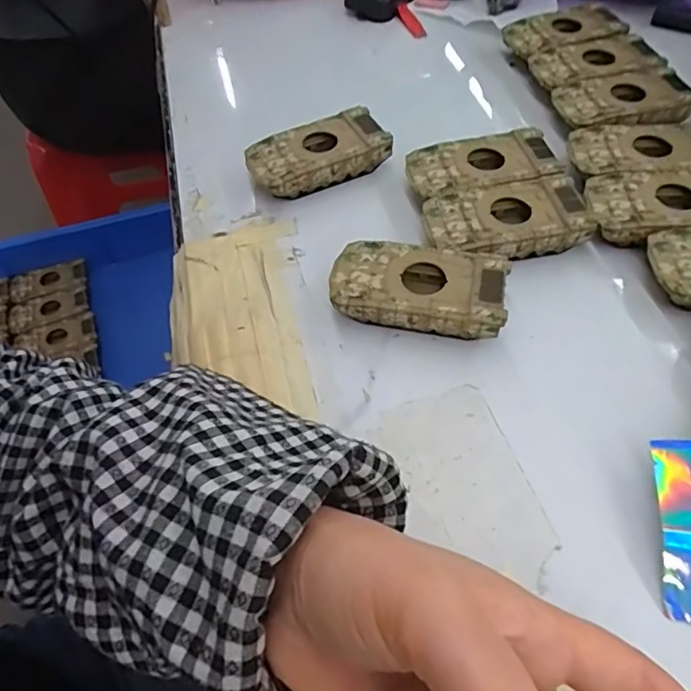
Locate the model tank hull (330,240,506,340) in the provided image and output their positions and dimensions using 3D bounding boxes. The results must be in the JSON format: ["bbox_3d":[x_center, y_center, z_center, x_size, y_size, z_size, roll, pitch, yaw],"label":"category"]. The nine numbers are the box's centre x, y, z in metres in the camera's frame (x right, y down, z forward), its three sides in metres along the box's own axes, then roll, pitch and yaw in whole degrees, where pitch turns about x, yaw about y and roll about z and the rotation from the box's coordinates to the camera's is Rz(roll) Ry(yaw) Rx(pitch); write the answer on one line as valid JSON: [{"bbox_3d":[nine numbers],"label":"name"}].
[{"bbox_3d":[0.041,-0.031,0.314,0.095,0.026,0.051,9,56,10],"label":"model tank hull"}]

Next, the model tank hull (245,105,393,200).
[{"bbox_3d":[-0.020,-0.134,0.387,0.094,0.028,0.046,-22,57,-12],"label":"model tank hull"}]

